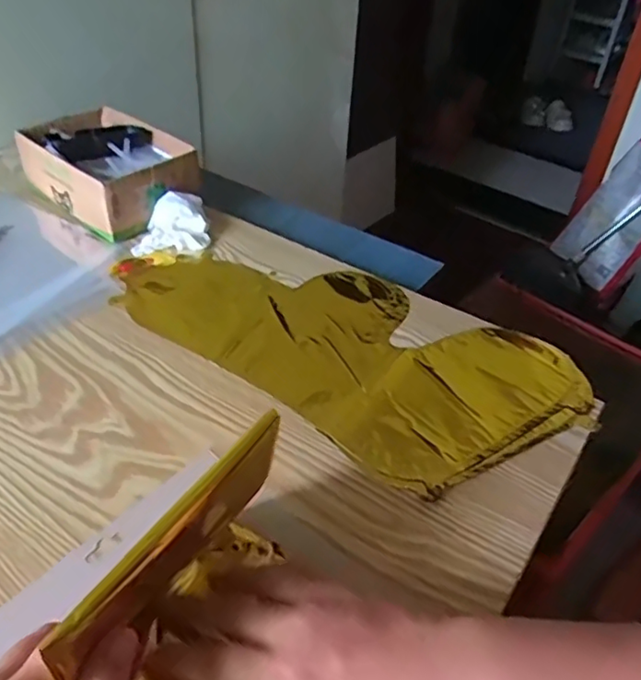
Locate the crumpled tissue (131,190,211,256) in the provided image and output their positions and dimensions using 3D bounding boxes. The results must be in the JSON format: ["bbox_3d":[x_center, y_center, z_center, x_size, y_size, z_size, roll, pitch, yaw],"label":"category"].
[{"bbox_3d":[-0.163,-0.131,0.658,0.079,0.036,0.073,-9,40,-14],"label":"crumpled tissue"}]

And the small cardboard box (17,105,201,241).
[{"bbox_3d":[-0.242,-0.199,0.708,0.198,0.069,0.137,31,47,30],"label":"small cardboard box"}]

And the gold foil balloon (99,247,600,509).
[{"bbox_3d":[0.010,-0.012,0.557,0.420,0.012,0.205,28,45,28],"label":"gold foil balloon"}]

